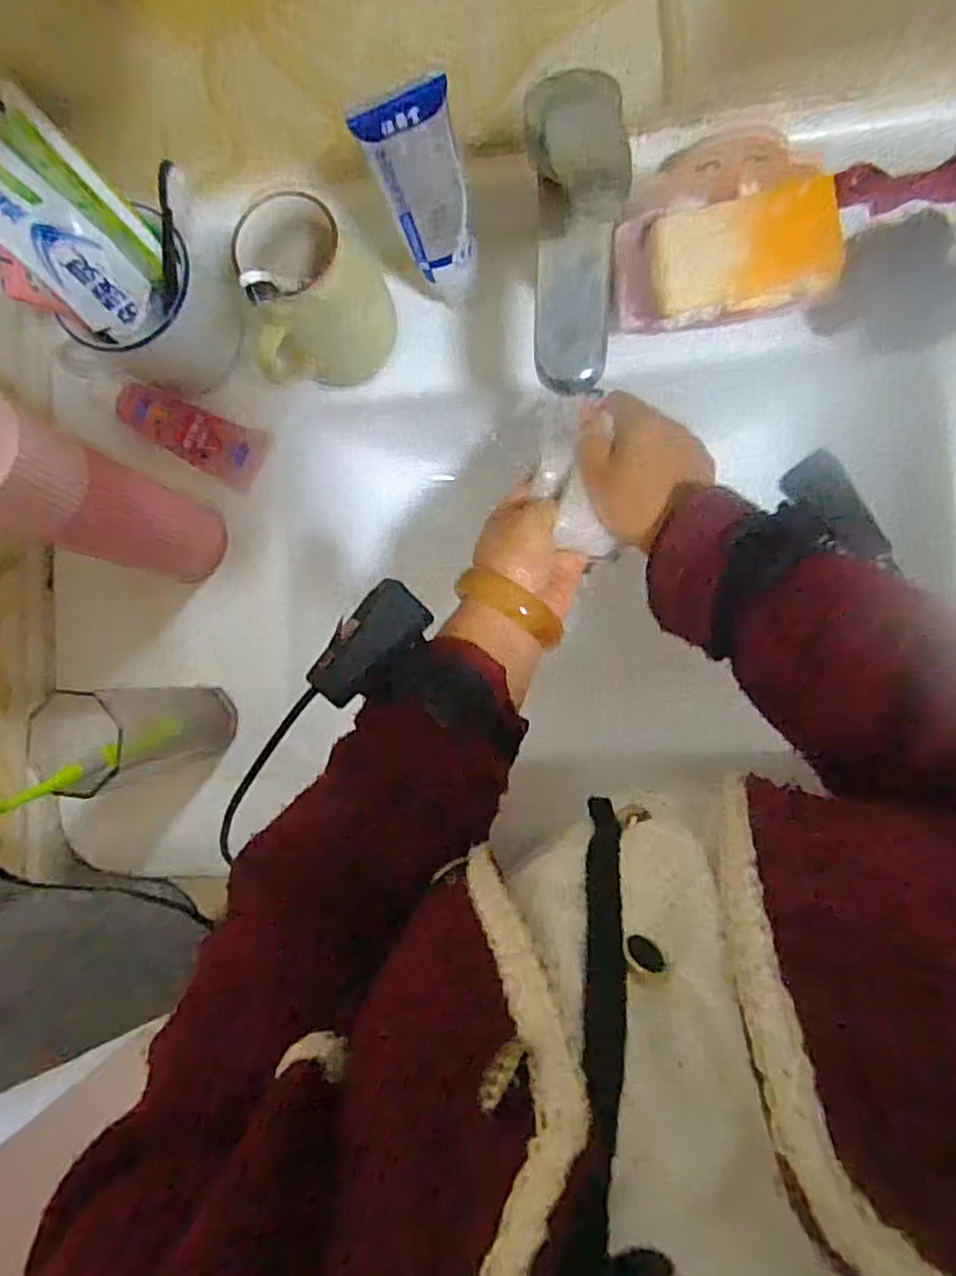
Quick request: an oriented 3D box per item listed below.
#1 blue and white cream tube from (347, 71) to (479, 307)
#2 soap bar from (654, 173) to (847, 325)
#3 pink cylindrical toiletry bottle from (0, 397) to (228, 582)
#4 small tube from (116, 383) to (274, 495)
[{"bbox_3d":[-0.026,-0.252,0.398,0.048,0.141,0.027,-22,84,6],"label":"blue and white cream tube"},{"bbox_3d":[0.168,-0.246,0.426,0.109,0.025,0.068,-9,86,7],"label":"soap bar"},{"bbox_3d":[-0.222,-0.079,0.407,0.054,0.203,0.055,0,87,8],"label":"pink cylindrical toiletry bottle"},{"bbox_3d":[-0.215,-0.154,0.506,0.108,0.020,0.045,25,90,-9],"label":"small tube"}]

